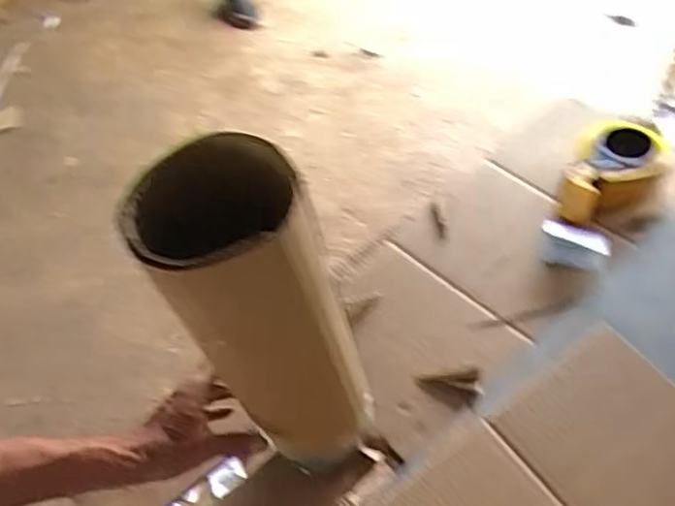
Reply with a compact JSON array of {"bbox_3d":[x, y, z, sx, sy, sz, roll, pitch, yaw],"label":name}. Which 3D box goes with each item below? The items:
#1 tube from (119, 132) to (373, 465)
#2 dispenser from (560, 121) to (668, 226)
[{"bbox_3d":[-0.056,0.082,0.584,0.139,0.365,0.157,-27,41,-16],"label":"tube"},{"bbox_3d":[0.378,-0.109,0.907,0.117,0.061,0.173,22,55,22],"label":"dispenser"}]

